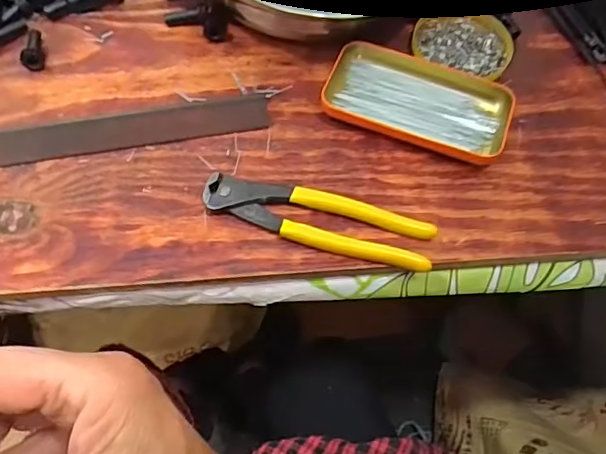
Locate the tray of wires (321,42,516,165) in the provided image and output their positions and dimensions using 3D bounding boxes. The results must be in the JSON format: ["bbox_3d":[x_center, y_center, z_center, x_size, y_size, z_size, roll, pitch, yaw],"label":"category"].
[{"bbox_3d":[0.094,-0.106,0.458,0.143,0.019,0.081,18,63,7],"label":"tray of wires"}]

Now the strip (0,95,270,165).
[{"bbox_3d":[-0.159,-0.073,0.437,0.263,0.006,0.037,-10,67,-9],"label":"strip"}]

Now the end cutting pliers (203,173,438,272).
[{"bbox_3d":[0.011,-0.005,0.406,0.161,0.016,0.038,16,63,6],"label":"end cutting pliers"}]

